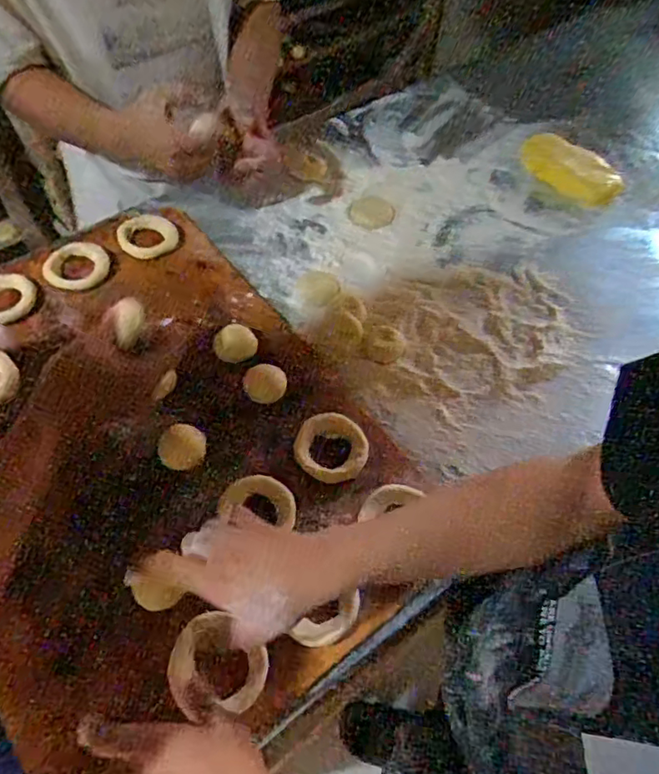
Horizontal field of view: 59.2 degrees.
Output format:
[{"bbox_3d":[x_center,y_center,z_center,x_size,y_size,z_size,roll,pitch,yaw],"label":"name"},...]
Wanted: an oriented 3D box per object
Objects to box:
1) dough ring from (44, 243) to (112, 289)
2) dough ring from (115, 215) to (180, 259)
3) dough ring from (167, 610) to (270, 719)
[{"bbox_3d":[-0.313,-0.151,0.719,0.077,0.014,0.068,-22,62,-15],"label":"dough ring"},{"bbox_3d":[-0.236,-0.194,0.751,0.080,0.012,0.075,1,59,-2],"label":"dough ring"},{"bbox_3d":[-0.096,0.237,0.487,0.079,0.019,0.072,1,59,-2],"label":"dough ring"}]

